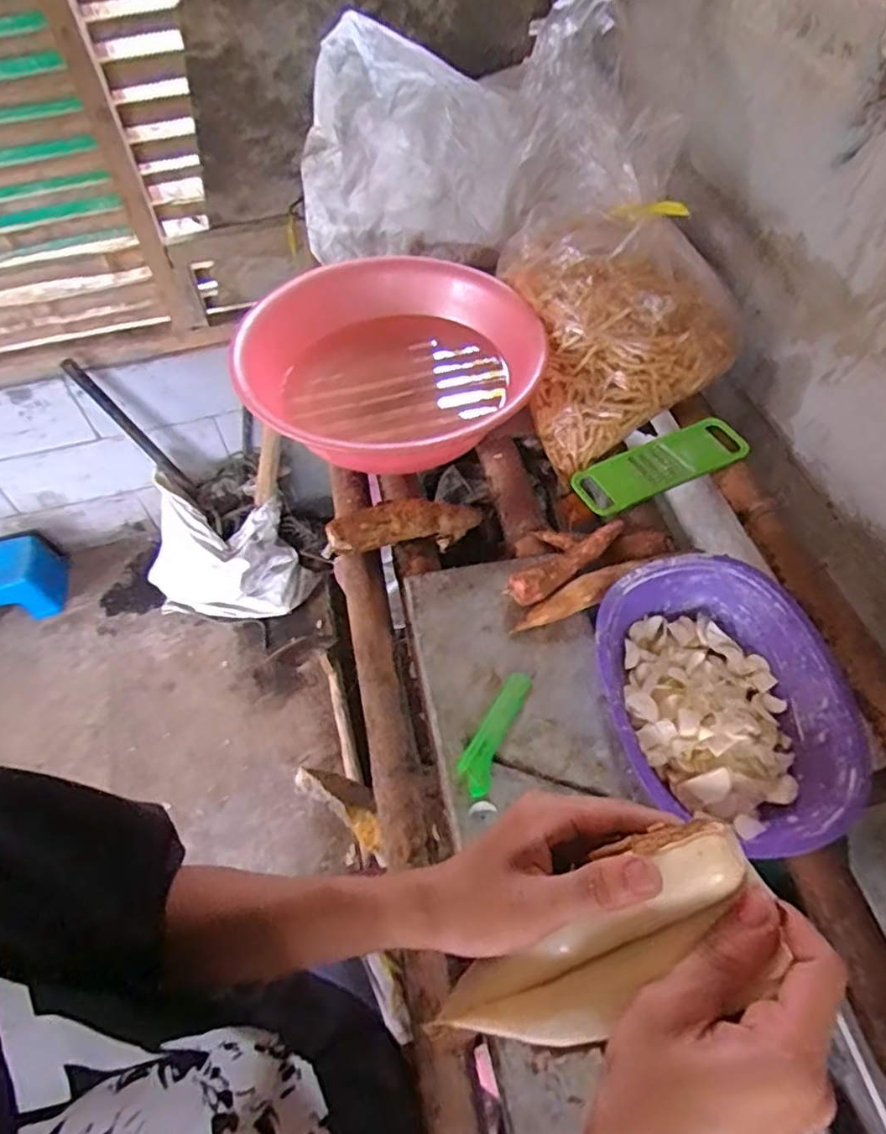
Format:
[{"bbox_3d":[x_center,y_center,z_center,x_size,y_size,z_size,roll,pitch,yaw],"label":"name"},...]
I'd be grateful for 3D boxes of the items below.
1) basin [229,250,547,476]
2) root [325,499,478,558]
[{"bbox_3d":[-0.066,-0.277,0.924,0.411,0.152,0.411,-1,55,2],"label":"basin"},{"bbox_3d":[-0.047,-0.049,0.778,0.187,0.046,0.053,-6,55,-2],"label":"root"}]

